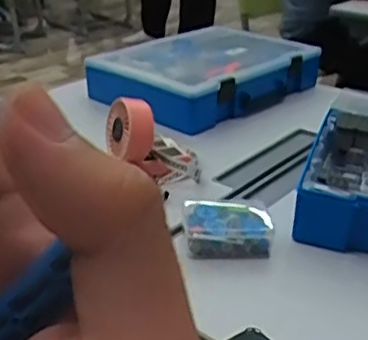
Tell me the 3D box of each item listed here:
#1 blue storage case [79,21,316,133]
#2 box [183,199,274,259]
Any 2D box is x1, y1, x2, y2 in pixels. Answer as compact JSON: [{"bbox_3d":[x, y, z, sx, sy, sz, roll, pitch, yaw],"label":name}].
[{"bbox_3d":[0.039,-0.181,1.142,0.371,0.088,0.275,-22,35,-39],"label":"blue storage case"},{"bbox_3d":[0.048,0.065,0.685,0.095,0.045,0.063,0,26,-4],"label":"box"}]

